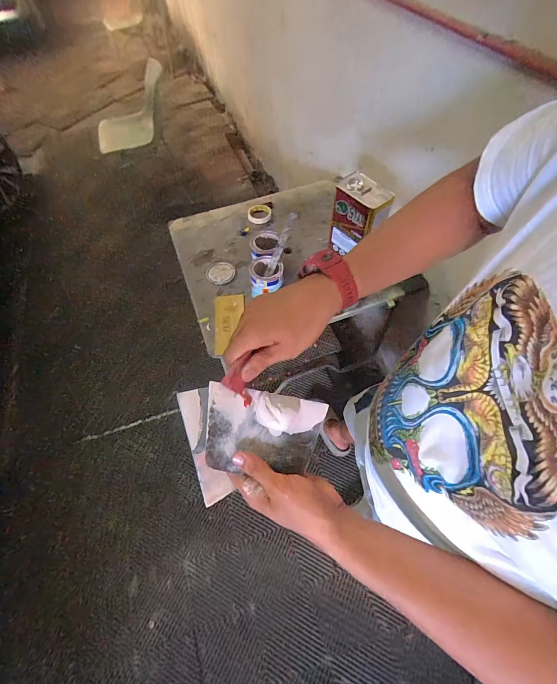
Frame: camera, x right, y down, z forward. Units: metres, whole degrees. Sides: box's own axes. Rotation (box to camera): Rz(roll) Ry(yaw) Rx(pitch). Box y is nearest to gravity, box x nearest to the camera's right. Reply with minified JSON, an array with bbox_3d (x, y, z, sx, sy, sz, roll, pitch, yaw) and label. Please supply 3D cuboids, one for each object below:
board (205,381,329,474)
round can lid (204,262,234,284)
[{"bbox_3d":[-0.021,0.106,0.380,0.135,0.013,0.094,10,83,4],"label":"board"},{"bbox_3d":[-0.209,-0.250,1.160,0.100,0.013,0.107,-1,57,2],"label":"round can lid"}]

